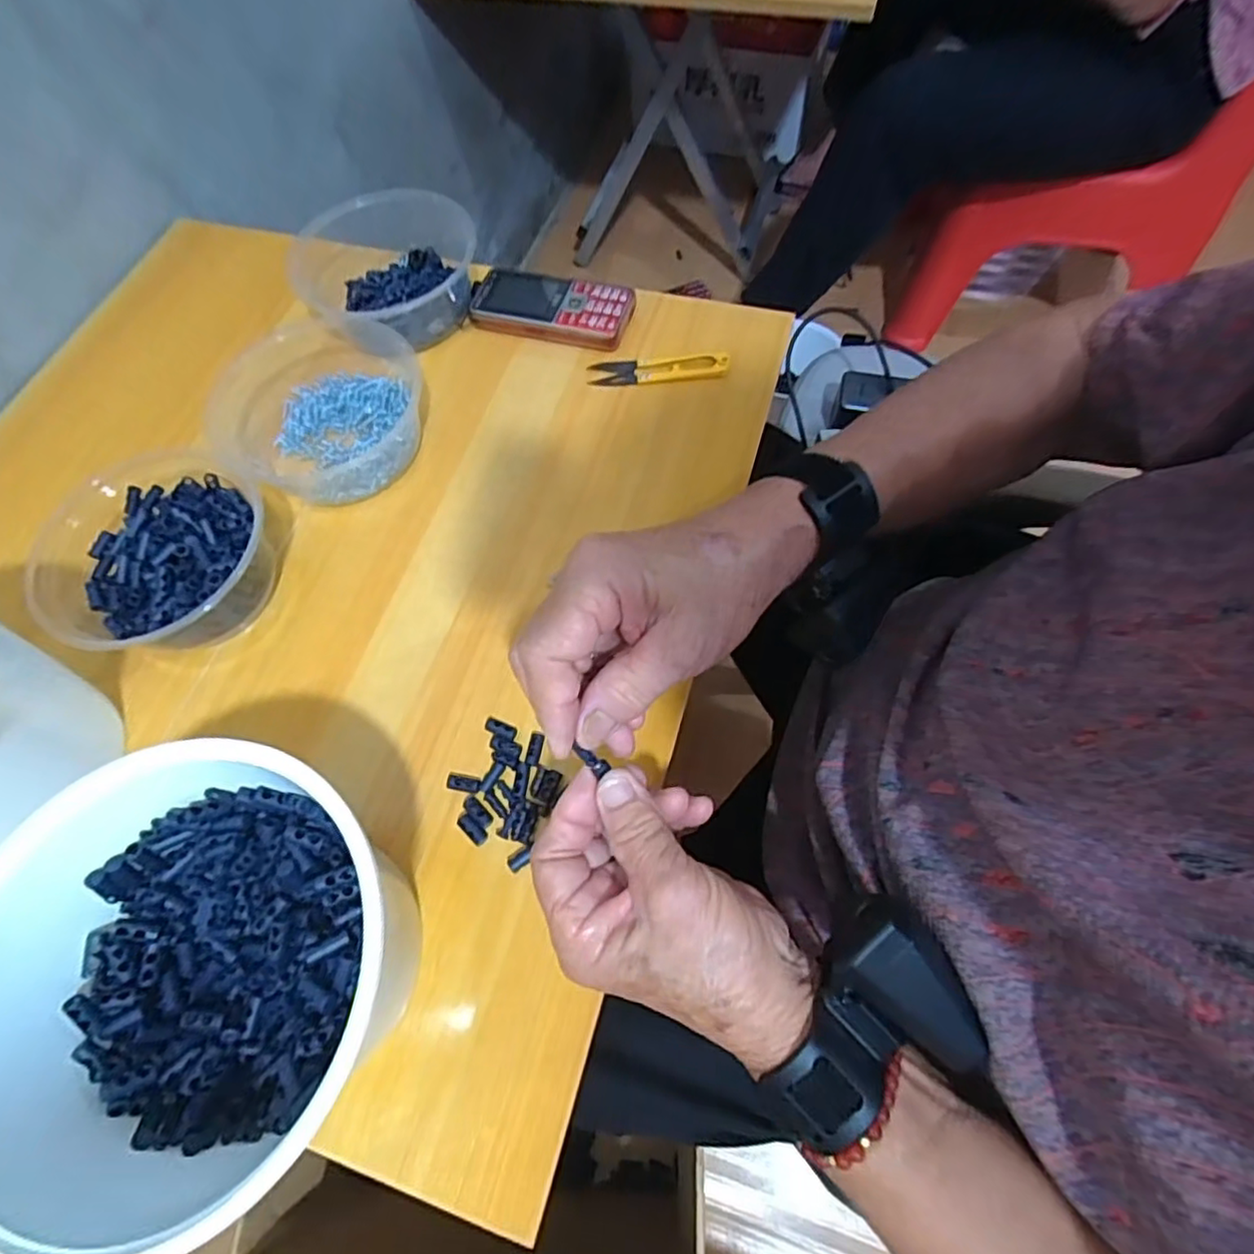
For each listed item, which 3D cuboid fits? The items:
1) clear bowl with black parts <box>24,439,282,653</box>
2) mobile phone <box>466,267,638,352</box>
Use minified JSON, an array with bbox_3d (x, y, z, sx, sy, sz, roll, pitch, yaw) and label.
[{"bbox_3d":[-0.302,-0.043,0.412,0.154,0.053,0.135,13,66,9],"label":"clear bowl with black parts"},{"bbox_3d":[-0.060,-0.260,0.517,0.130,0.023,0.061,16,67,10],"label":"mobile phone"}]

